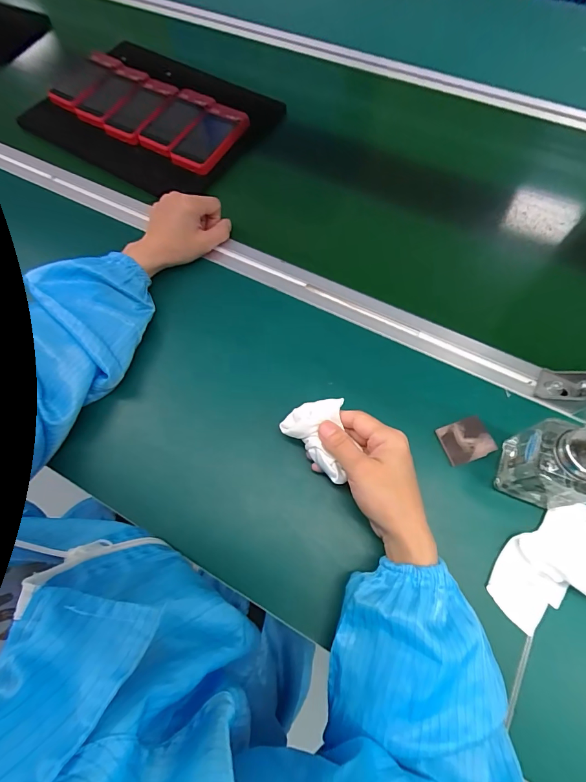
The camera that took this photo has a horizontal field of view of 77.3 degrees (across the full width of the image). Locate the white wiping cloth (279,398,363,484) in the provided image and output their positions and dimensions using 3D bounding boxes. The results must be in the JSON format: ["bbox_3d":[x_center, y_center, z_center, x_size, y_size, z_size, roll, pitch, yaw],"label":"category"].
[{"bbox_3d":[0.025,0.049,0.331,0.059,0.021,0.069,-15,67,-4],"label":"white wiping cloth"}]

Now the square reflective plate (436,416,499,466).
[{"bbox_3d":[0.172,0.048,0.361,0.048,0.004,0.038,-18,69,-5],"label":"square reflective plate"}]

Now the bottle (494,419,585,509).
[{"bbox_3d":[0.220,0.058,0.295,0.059,0.110,0.054,24,72,11],"label":"bottle"}]

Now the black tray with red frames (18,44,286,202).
[{"bbox_3d":[-0.220,-0.428,0.564,0.333,0.047,0.257,30,73,13],"label":"black tray with red frames"}]

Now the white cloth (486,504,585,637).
[{"bbox_3d":[0.243,0.147,0.305,0.142,0.037,0.092,-4,69,1],"label":"white cloth"}]

